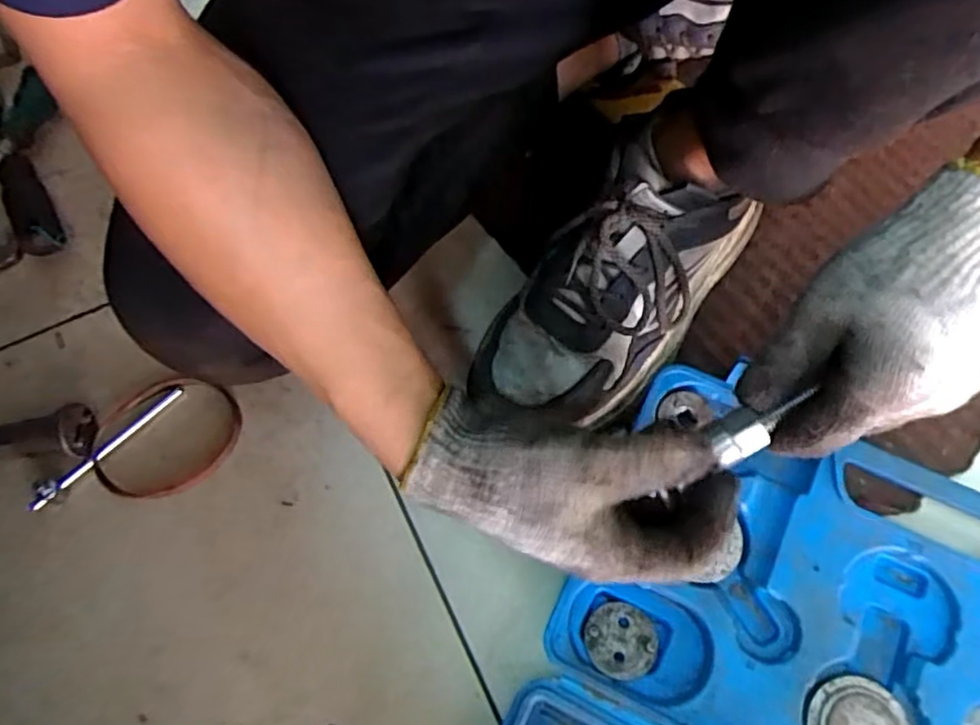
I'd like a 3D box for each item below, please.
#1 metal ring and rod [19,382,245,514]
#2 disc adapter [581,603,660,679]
[{"bbox_3d":[-0.226,0.049,0.427,0.120,0.027,0.081,-5,67,0],"label":"metal ring and rod"},{"bbox_3d":[0.074,0.156,0.371,0.040,0.004,0.039,13,68,8],"label":"disc adapter"}]

